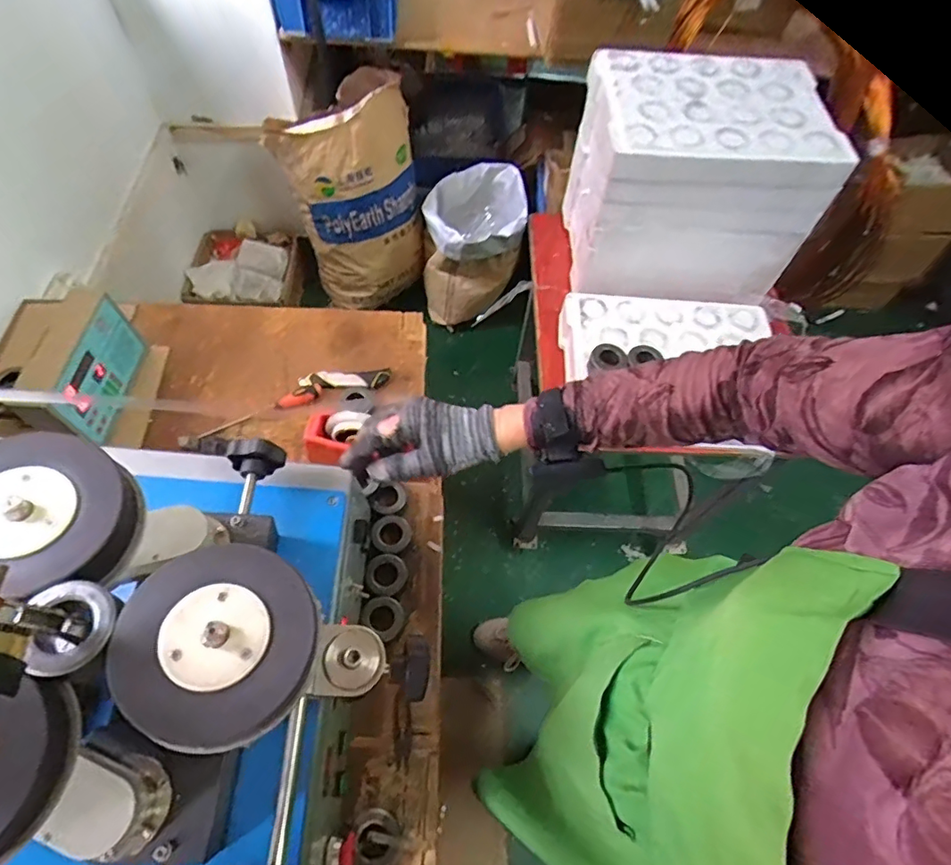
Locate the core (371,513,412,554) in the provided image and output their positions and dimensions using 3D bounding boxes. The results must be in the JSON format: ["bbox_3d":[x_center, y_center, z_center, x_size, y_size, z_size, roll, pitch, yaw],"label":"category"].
[{"bbox_3d":[-0.129,0.158,0.831,0.058,0.033,0.067,19,60,7],"label":"core"}]

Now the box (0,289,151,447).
[{"bbox_3d":[-0.641,-0.102,0.869,0.095,0.128,0.227,1,59,-4],"label":"box"}]

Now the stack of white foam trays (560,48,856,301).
[{"bbox_3d":[0.400,-0.451,0.990,0.397,0.339,0.267,-1,60,-5],"label":"stack of white foam trays"}]

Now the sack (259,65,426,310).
[{"bbox_3d":[-0.341,-0.695,1.654,0.238,0.608,0.361,39,64,18],"label":"sack"}]

